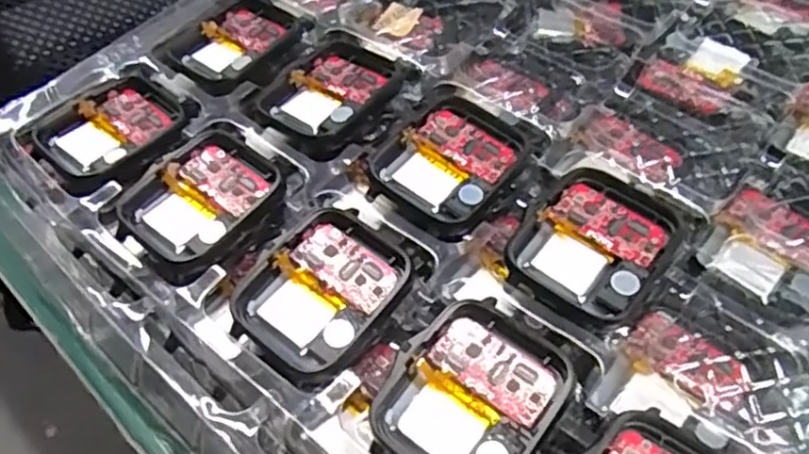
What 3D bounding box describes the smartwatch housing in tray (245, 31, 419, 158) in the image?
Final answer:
[{"bbox_3d":[-0.023,-0.046,0.226,0.042,0.005,0.048,36,60,27],"label":"smartwatch housing in tray"}]

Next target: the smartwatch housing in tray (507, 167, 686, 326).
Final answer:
[{"bbox_3d":[0.053,0.004,0.185,0.037,0.008,0.043,34,59,26],"label":"smartwatch housing in tray"}]

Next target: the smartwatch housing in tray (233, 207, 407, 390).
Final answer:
[{"bbox_3d":[-0.021,0.017,0.181,0.038,0.010,0.045,35,60,27],"label":"smartwatch housing in tray"}]

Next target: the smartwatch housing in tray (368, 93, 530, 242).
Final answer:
[{"bbox_3d":[0.015,-0.020,0.203,0.039,0.005,0.046,33,59,26],"label":"smartwatch housing in tray"}]

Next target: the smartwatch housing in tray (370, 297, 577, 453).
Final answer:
[{"bbox_3d":[0.017,0.041,0.160,0.038,0.009,0.043,34,60,27],"label":"smartwatch housing in tray"}]

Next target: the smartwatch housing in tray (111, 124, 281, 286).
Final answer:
[{"bbox_3d":[-0.060,-0.008,0.201,0.042,0.009,0.046,33,59,26],"label":"smartwatch housing in tray"}]

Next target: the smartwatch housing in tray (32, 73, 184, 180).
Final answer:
[{"bbox_3d":[-0.099,-0.034,0.225,0.044,0.005,0.040,-32,56,-22],"label":"smartwatch housing in tray"}]

